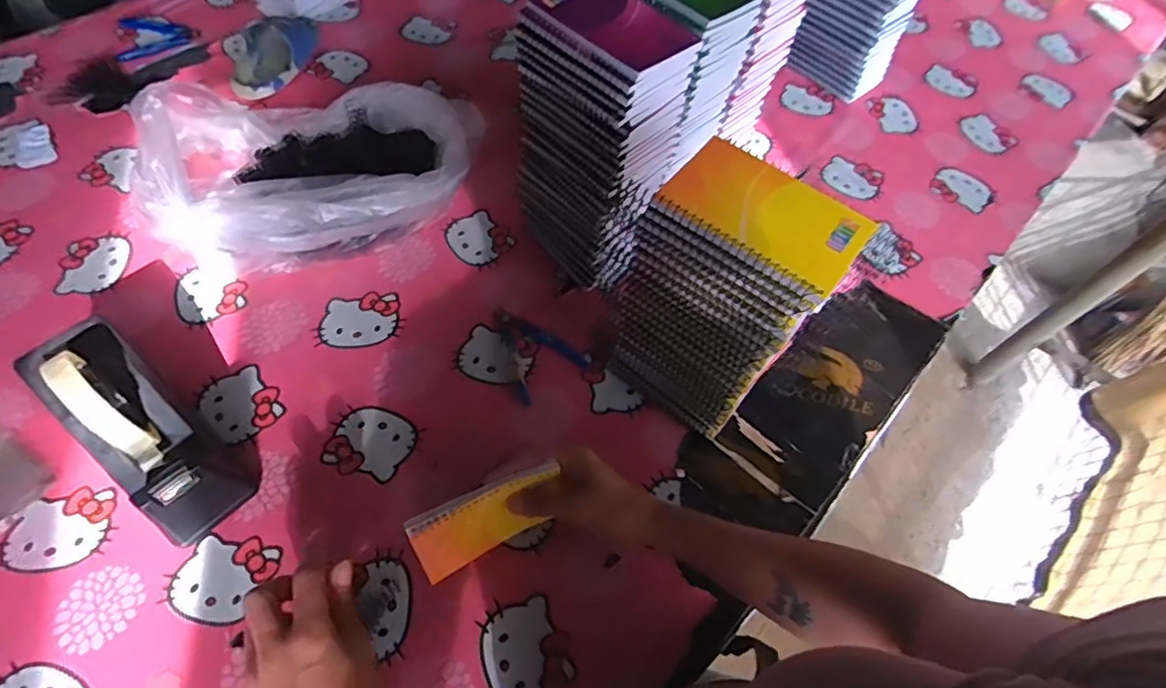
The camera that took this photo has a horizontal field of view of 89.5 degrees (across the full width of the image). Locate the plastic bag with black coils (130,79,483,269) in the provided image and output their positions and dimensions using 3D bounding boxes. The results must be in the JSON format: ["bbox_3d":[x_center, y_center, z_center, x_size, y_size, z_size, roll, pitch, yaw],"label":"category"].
[{"bbox_3d":[-0.312,-0.218,0.695,0.351,0.111,0.259,-1,59,-5],"label":"plastic bag with black coils"}]

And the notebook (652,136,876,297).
[{"bbox_3d":[0.124,-0.091,0.399,0.130,0.010,0.083,37,63,17],"label":"notebook"}]

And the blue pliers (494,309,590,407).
[{"bbox_3d":[-0.060,0.003,0.634,0.082,0.007,0.112,-32,66,-22],"label":"blue pliers"}]

